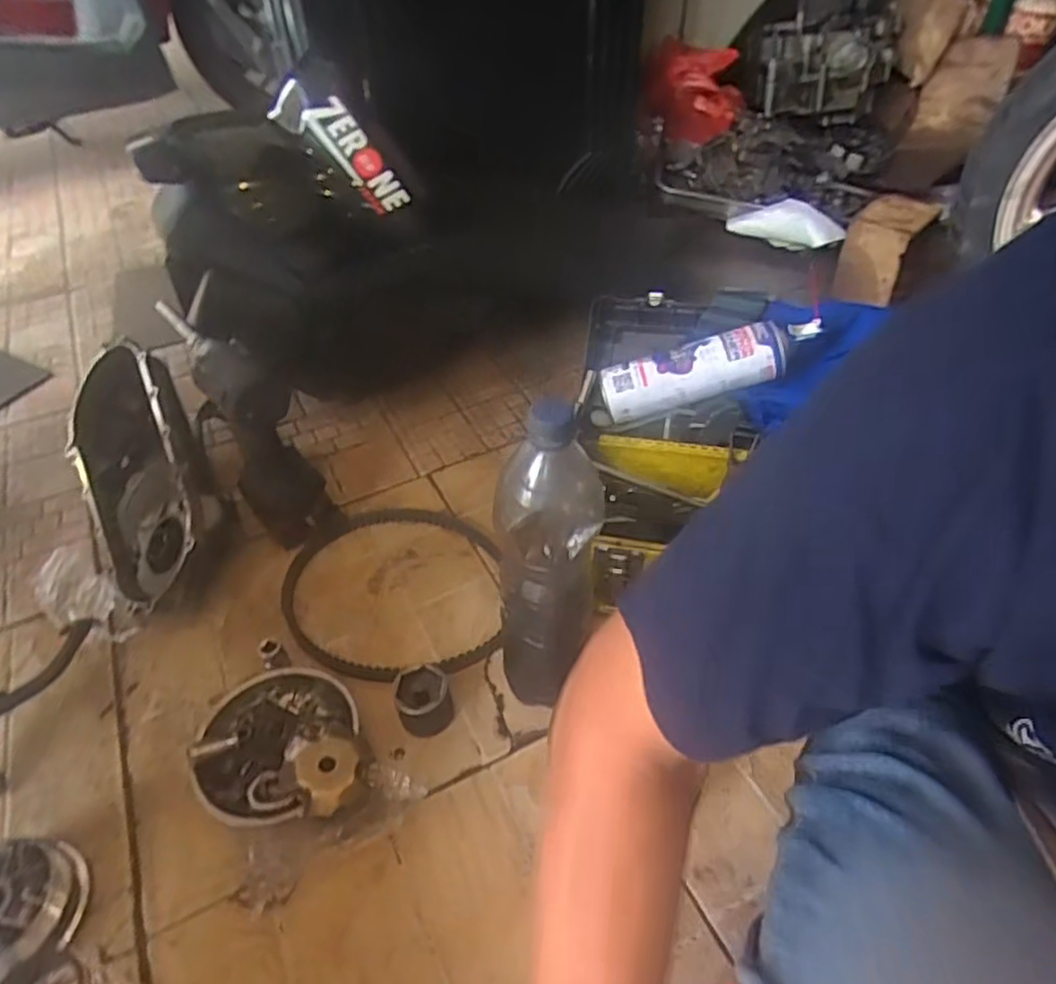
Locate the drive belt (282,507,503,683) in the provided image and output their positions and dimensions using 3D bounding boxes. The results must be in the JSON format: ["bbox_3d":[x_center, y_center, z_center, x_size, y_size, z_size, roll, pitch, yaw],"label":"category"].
[{"bbox_3d":[-0.155,0.104,0.797,0.243,0.021,0.241,-1,44,1],"label":"drive belt"}]

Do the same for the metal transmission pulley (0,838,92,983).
[{"bbox_3d":[-0.413,0.332,0.553,0.106,0.050,0.091,-32,52,-27],"label":"metal transmission pulley"}]

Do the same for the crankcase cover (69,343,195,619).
[{"bbox_3d":[-0.473,-0.034,0.863,0.178,0.065,0.389,-48,58,13],"label":"crankcase cover"}]

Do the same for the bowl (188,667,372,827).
[{"bbox_3d":[-0.226,0.237,0.642,0.143,0.049,0.155,-1,44,1],"label":"bowl"}]

